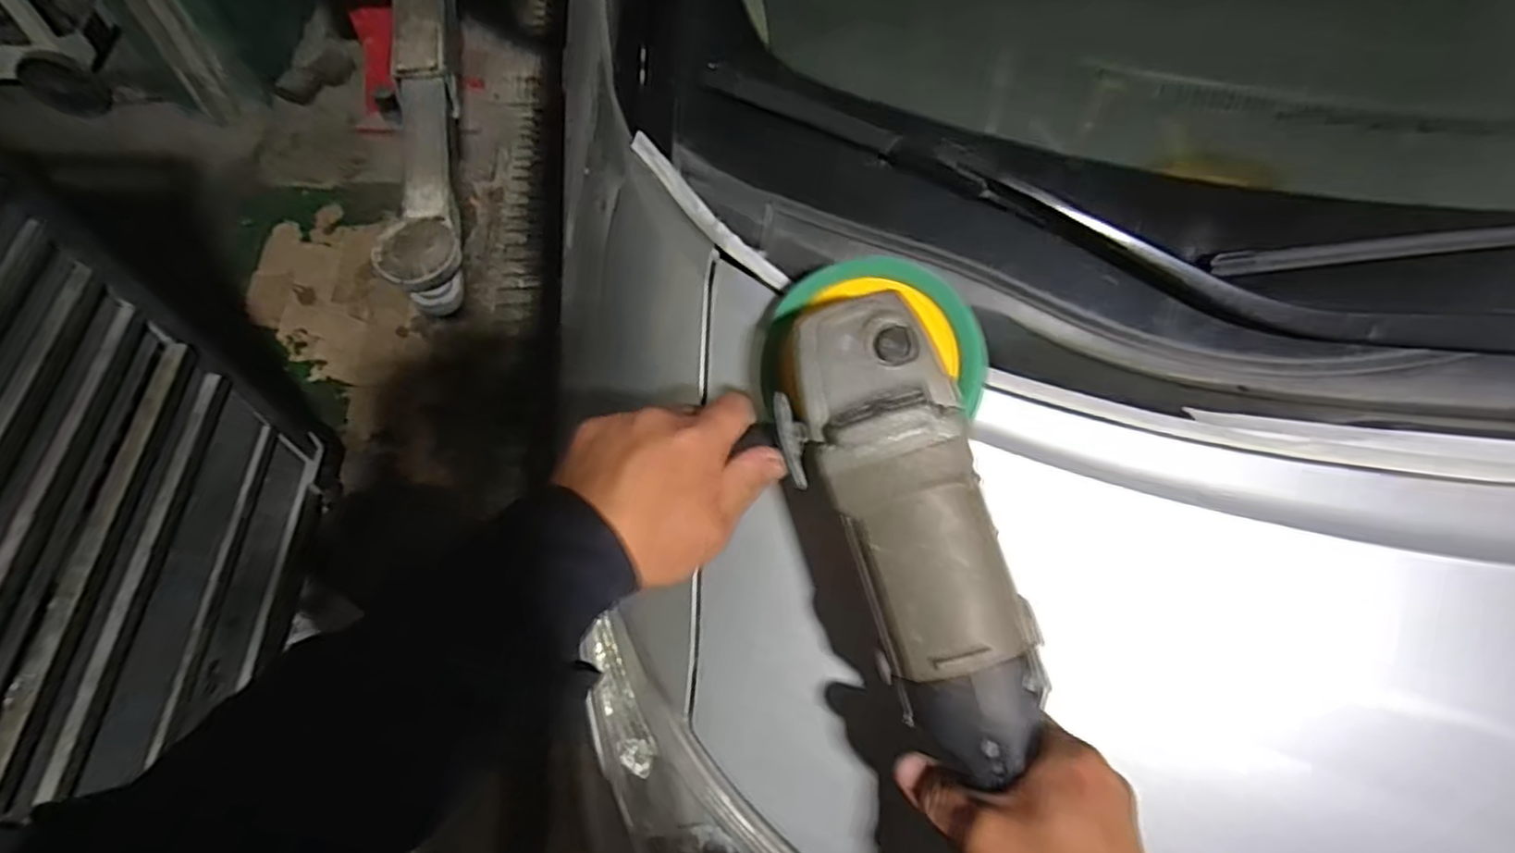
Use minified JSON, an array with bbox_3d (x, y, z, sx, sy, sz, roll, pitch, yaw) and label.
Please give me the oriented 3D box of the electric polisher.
[{"bbox_3d":[0.083,0.030,0.420,0.134,0.115,0.301,-15,78,9],"label":"electric polisher"}]

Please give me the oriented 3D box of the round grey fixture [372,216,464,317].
[{"bbox_3d":[-0.521,-0.250,1.134,0.122,0.132,0.117,2,61,-3],"label":"round grey fixture"}]

